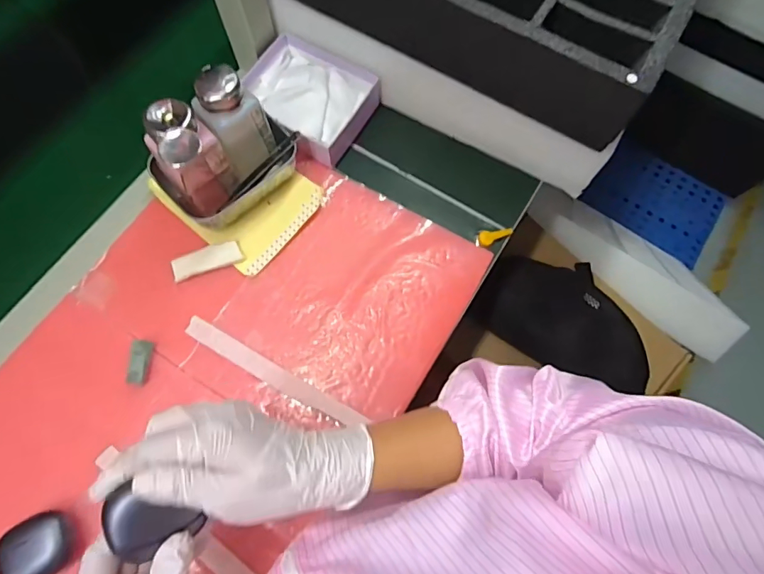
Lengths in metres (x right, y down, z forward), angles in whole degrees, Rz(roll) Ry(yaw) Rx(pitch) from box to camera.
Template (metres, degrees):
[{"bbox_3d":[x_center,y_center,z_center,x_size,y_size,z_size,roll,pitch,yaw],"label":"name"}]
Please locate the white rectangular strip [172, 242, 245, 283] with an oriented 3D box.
[{"bbox_3d":[-0.182,-0.029,0.478,0.070,0.008,0.026,-21,75,-7],"label":"white rectangular strip"}]

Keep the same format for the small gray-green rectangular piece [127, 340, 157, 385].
[{"bbox_3d":[-0.229,0.072,0.438,0.014,0.019,0.041,2,73,-1],"label":"small gray-green rectangular piece"}]

